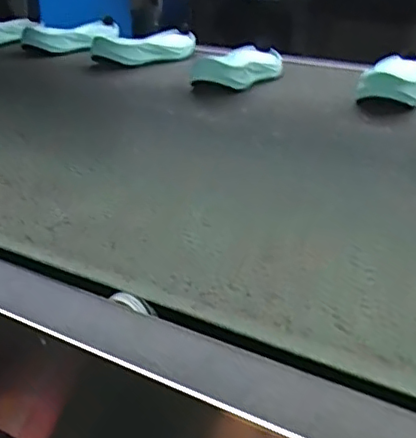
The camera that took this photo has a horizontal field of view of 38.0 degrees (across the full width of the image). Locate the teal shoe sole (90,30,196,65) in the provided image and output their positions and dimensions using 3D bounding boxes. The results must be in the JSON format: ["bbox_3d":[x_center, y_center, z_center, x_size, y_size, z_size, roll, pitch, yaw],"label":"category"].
[{"bbox_3d":[-0.087,-0.281,0.993,0.092,0.045,0.191,17,30,32],"label":"teal shoe sole"}]

